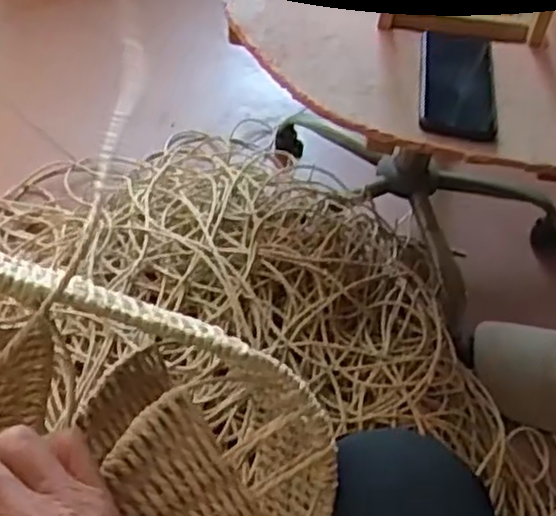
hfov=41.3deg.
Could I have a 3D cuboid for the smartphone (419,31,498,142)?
[{"bbox_3d":[0.179,-0.173,0.737,0.076,0.015,0.128,11,58,-8],"label":"smartphone"}]

